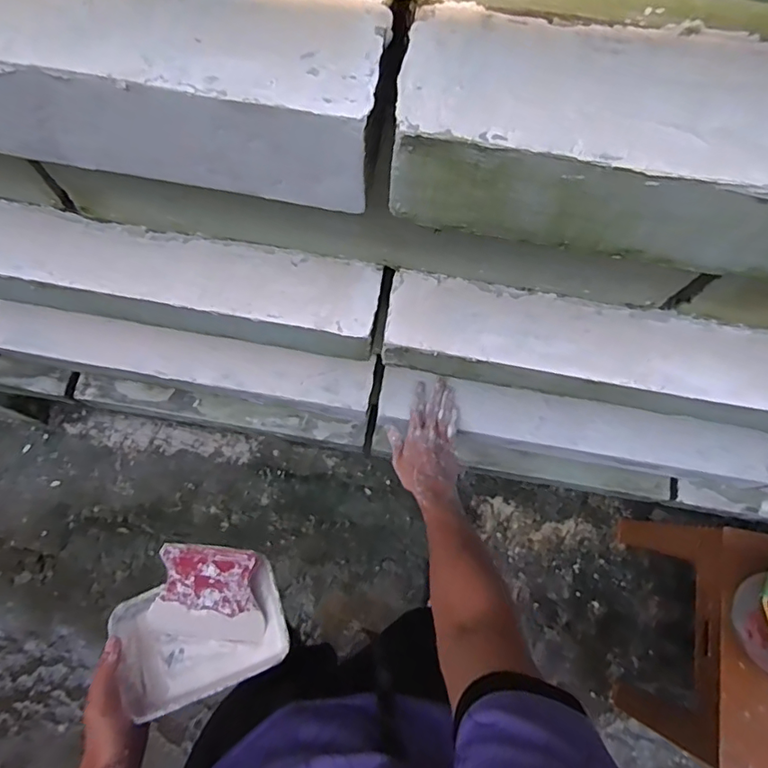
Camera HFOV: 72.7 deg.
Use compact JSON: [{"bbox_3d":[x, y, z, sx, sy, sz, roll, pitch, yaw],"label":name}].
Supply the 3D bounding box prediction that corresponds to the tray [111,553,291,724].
[{"bbox_3d":[-0.187,0.256,0.542,0.163,0.043,0.117,-20,74,-8],"label":"tray"}]

